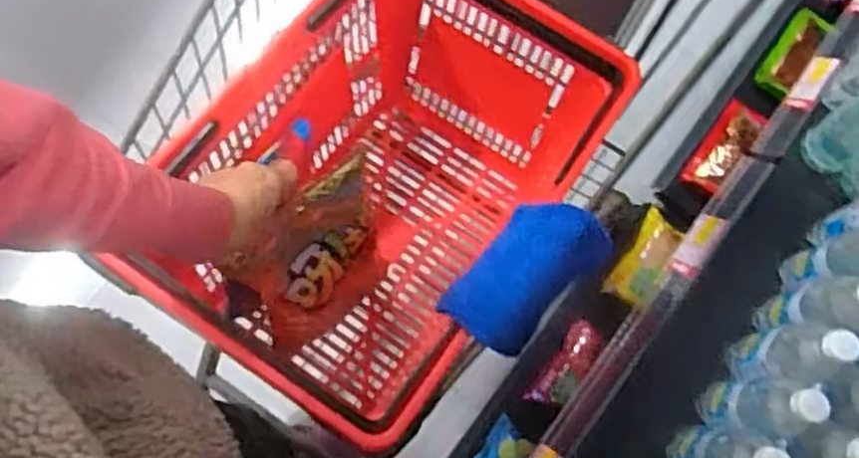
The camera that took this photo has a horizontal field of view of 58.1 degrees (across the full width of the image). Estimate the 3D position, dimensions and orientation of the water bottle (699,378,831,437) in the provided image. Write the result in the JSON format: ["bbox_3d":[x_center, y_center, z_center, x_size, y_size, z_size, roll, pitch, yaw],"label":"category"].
[{"bbox_3d":[0.344,0.185,0.810,0.057,0.176,0.061,1,76,0],"label":"water bottle"}]

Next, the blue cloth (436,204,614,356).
[{"bbox_3d":[0.084,0.038,0.679,0.086,0.037,0.140,41,79,9],"label":"blue cloth"}]

